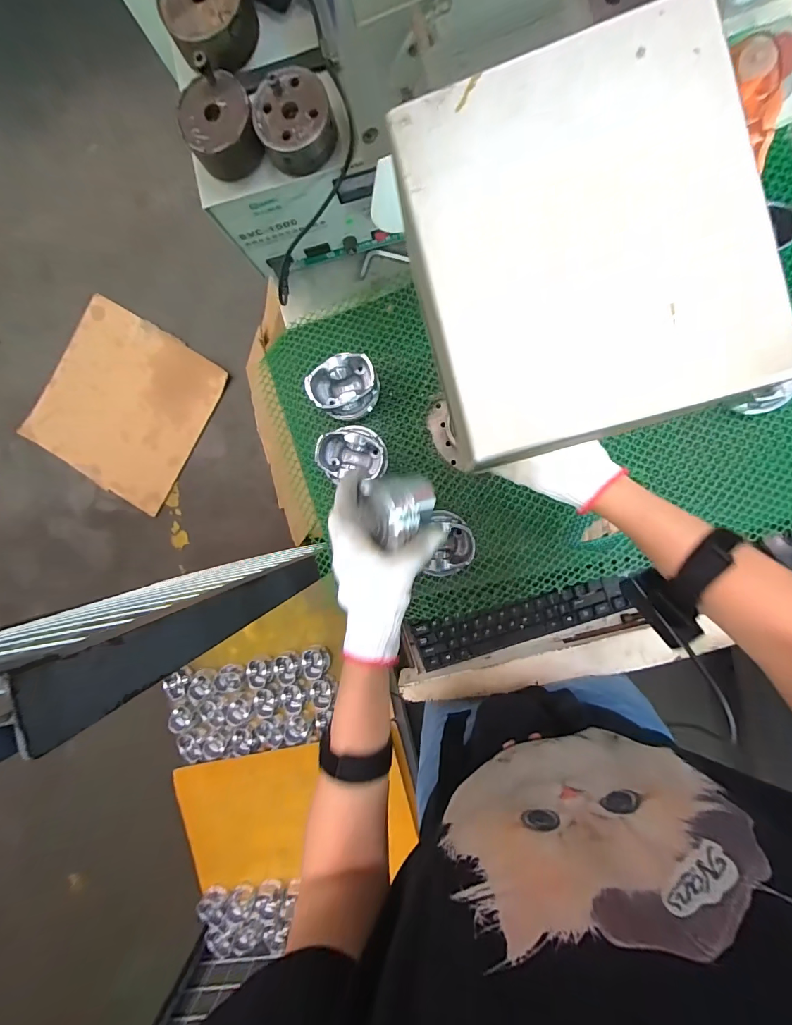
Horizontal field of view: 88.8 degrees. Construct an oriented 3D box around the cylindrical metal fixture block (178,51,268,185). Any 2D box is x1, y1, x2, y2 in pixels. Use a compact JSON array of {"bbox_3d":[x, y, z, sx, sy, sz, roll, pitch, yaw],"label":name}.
[{"bbox_3d":[-0.167,-0.368,0.383,0.070,0.045,0.075,0,92,5],"label":"cylindrical metal fixture block"}]

